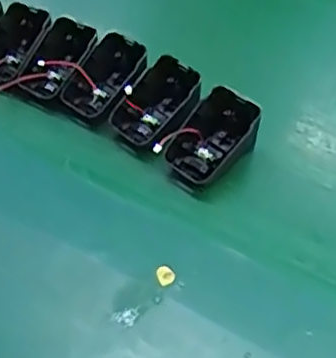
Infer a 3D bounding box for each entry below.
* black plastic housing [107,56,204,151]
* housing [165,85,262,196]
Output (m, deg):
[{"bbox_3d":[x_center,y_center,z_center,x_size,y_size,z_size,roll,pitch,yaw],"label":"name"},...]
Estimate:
[{"bbox_3d":[-0.007,-0.053,0.466,0.050,0.042,0.063,34,58,28],"label":"black plastic housing"},{"bbox_3d":[0.031,-0.027,0.445,0.061,0.045,0.043,-38,57,-26],"label":"housing"}]

